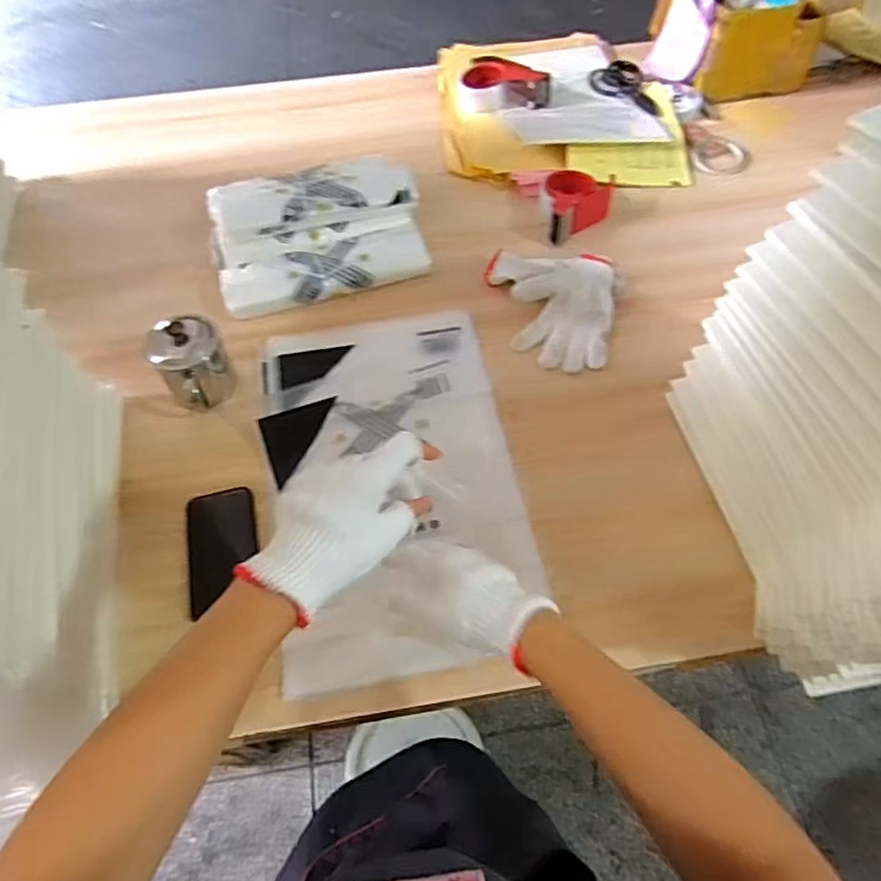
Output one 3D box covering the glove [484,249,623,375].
[{"bbox_3d":[0.152,-0.200,0.849,0.192,0.037,0.202,13,60,9],"label":"glove"}]

